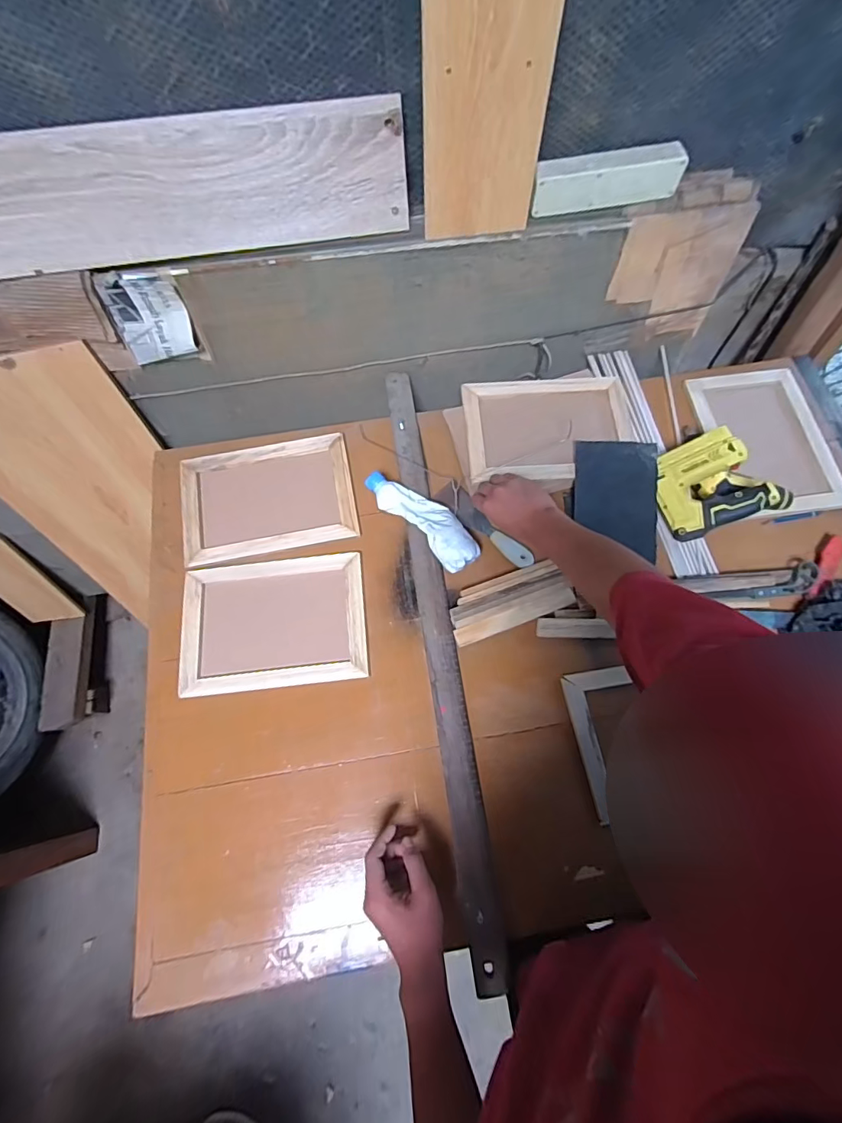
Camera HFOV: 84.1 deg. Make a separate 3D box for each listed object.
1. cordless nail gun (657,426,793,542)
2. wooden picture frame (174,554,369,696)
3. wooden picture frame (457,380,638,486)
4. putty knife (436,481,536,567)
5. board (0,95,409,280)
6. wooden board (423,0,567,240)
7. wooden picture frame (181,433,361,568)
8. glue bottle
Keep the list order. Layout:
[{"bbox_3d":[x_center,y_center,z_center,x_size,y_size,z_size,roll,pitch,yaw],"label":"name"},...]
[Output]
[{"bbox_3d":[0.497,-0.133,0.780,0.202,0.099,0.152,-18,71,-5],"label":"cordless nail gun"},{"bbox_3d":[-0.234,0.095,0.750,0.285,0.014,0.207,-6,71,-1],"label":"wooden picture frame"},{"bbox_3d":[0.232,-0.245,0.839,0.298,0.028,0.215,-4,68,-2],"label":"wooden picture frame"},{"bbox_3d":[0.108,-0.063,0.798,0.049,0.013,0.200,-41,75,-12],"label":"putty knife"},{"bbox_3d":[-0.331,-0.510,0.648,0.619,0.150,0.016,-10,52,-4],"label":"board"},{"bbox_3d":[0.082,-0.583,0.549,0.155,0.372,0.009,-6,66,-1],"label":"wooden board"},{"bbox_3d":[-0.269,-0.117,0.822,0.294,0.014,0.208,-11,71,-3],"label":"wooden picture frame"},{"bbox_3d":[0.003,-0.074,0.785,0.075,0.044,0.225,-43,75,-13],"label":"glue bottle"}]

